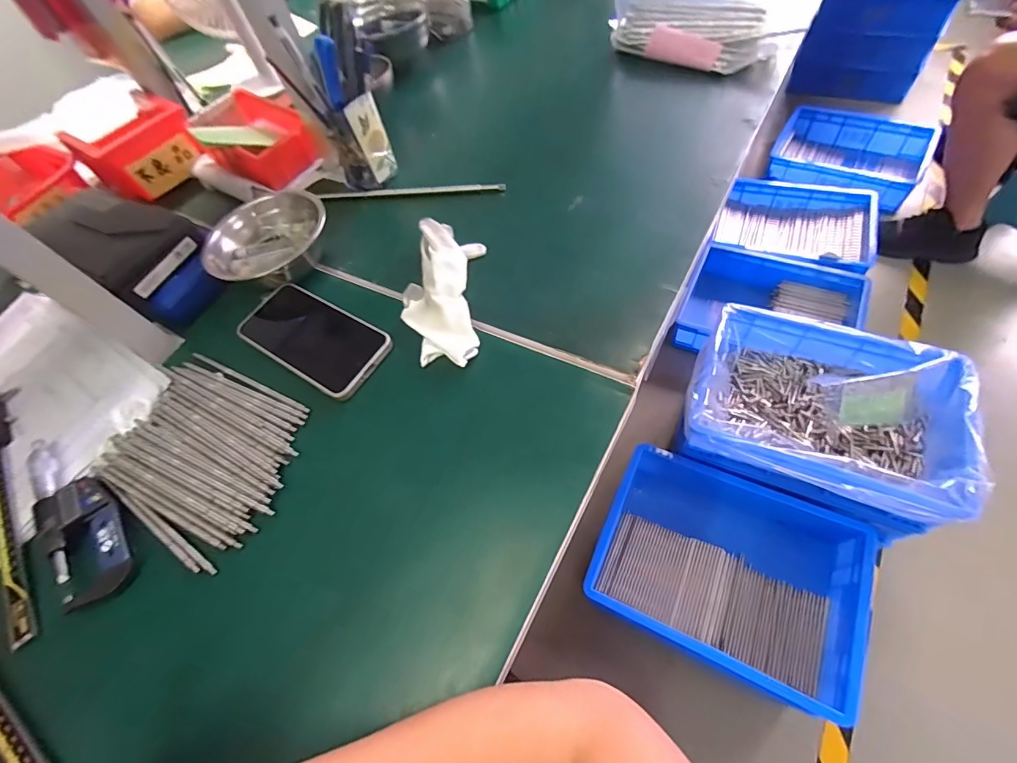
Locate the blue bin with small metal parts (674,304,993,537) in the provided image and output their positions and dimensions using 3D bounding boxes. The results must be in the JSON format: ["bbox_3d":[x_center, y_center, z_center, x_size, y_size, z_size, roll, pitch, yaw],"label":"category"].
[{"bbox_3d":[0.561,0.042,0.808,0.412,0.143,0.323,17,64,19],"label":"blue bin with small metal parts"}]

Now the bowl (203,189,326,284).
[{"bbox_3d":[-0.258,-0.147,0.483,0.129,0.057,0.129,-24,58,-4],"label":"bowl"}]

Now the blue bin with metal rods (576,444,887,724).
[{"bbox_3d":[0.390,0.335,0.812,0.415,0.181,0.331,19,65,20],"label":"blue bin with metal rods"}]

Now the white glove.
[{"bbox_3d":[-0.064,-0.091,0.430,0.073,0.019,0.175,-1,62,2],"label":"white glove"}]

